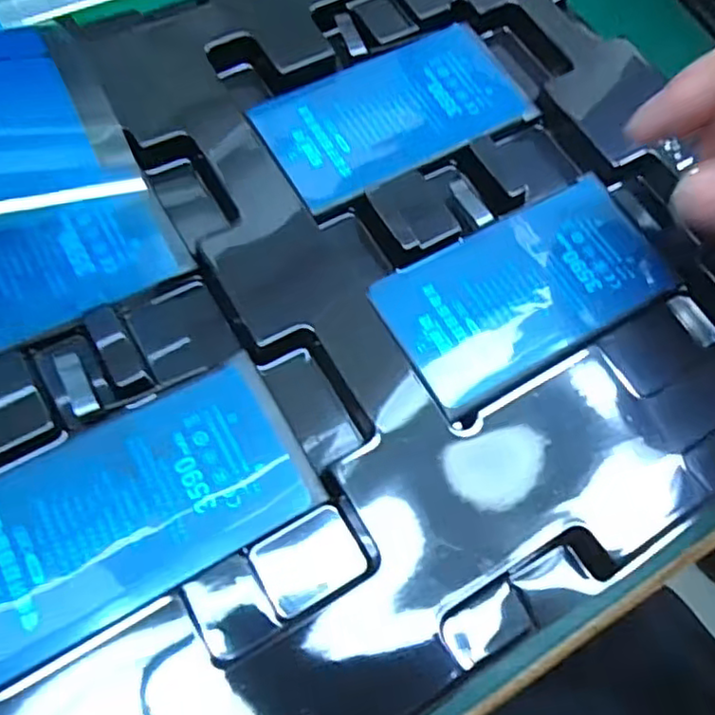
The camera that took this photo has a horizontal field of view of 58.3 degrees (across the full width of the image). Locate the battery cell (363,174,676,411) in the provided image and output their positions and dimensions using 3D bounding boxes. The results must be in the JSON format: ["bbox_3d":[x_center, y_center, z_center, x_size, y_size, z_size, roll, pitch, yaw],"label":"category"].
[{"bbox_3d":[0.050,-0.021,0.186,0.085,0.004,0.045,-27,72,-16],"label":"battery cell"}]

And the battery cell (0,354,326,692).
[{"bbox_3d":[-0.054,0.035,0.151,0.085,0.007,0.044,-27,72,-16],"label":"battery cell"}]

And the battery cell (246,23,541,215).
[{"bbox_3d":[0.012,-0.080,0.207,0.086,0.005,0.045,-27,72,-16],"label":"battery cell"}]

